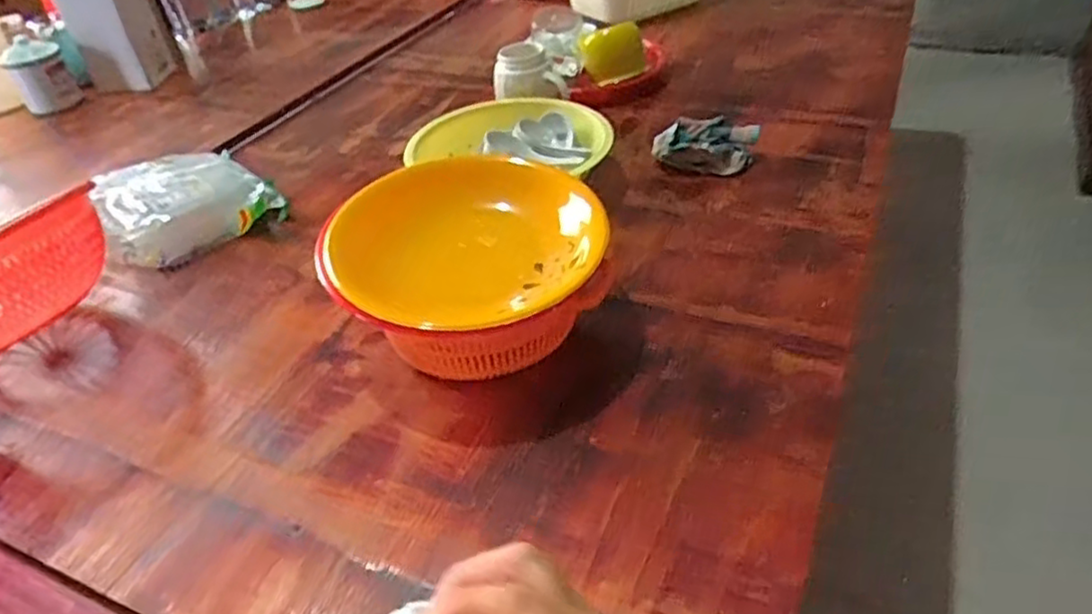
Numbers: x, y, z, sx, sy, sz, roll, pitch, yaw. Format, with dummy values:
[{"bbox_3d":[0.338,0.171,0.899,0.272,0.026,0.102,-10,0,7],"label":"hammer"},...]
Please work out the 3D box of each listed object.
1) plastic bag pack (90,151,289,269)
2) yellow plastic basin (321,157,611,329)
[{"bbox_3d":[-0.464,-0.141,0.908,0.198,0.063,0.191,-30,46,-27],"label":"plastic bag pack"},{"bbox_3d":[-0.062,-0.060,0.635,0.224,0.065,0.216,-4,39,3],"label":"yellow plastic basin"}]

